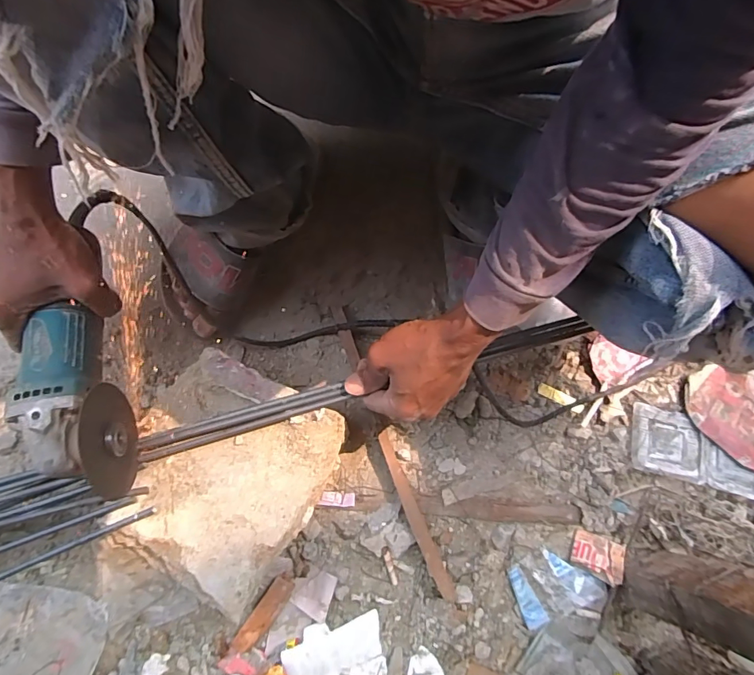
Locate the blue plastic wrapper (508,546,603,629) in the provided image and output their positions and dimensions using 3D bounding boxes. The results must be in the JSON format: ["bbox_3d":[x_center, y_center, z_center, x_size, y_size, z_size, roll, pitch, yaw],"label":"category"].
[{"bbox_3d":[0.198,0.272,0.494,0.091,0.019,0.068,-15,74,-3],"label":"blue plastic wrapper"}]

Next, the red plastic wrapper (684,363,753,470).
[{"bbox_3d":[0.434,0.098,0.529,0.140,0.022,0.087,40,79,12],"label":"red plastic wrapper"}]

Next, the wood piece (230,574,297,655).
[{"bbox_3d":[-0.124,0.304,0.486,0.022,0.016,0.088,33,77,10],"label":"wood piece"}]

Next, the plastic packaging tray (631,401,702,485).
[{"bbox_3d":[0.346,0.125,0.533,0.079,0.009,0.078,13,70,4],"label":"plastic packaging tray"}]

